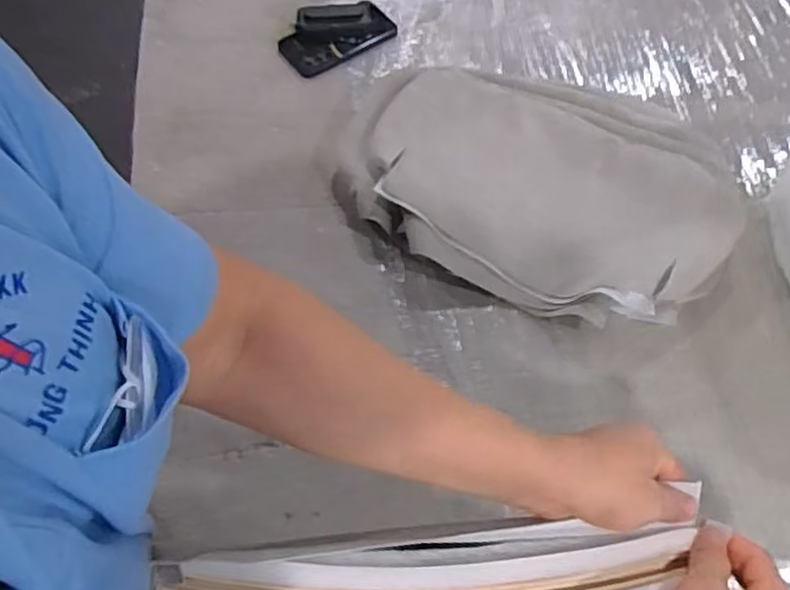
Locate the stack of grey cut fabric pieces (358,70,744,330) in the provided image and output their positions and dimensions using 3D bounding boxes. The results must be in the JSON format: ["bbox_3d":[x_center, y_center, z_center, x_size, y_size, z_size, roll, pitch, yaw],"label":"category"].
[{"bbox_3d":[0.191,-0.146,0.867,0.453,0.081,0.342,23,63,9],"label":"stack of grey cut fabric pieces"}]

